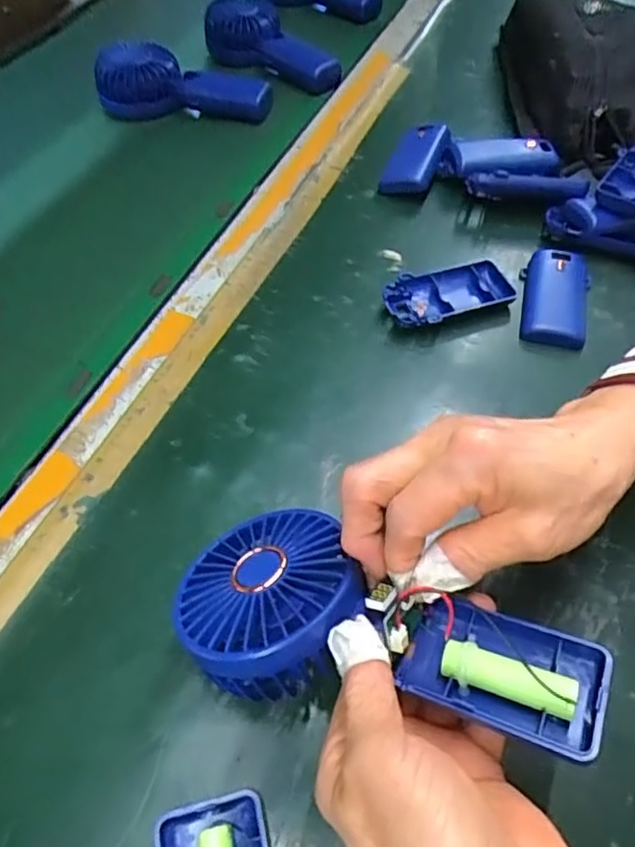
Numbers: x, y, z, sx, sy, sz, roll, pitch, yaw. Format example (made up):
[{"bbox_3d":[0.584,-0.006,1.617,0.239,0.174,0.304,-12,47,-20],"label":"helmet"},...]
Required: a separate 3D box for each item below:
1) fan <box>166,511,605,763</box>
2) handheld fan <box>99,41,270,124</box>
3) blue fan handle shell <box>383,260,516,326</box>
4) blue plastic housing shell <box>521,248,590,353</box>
[{"bbox_3d":[0.022,0.082,0.244,0.176,0.033,0.085,11,55,20],"label":"fan"},{"bbox_3d":[-0.135,-0.345,0.604,0.181,0.055,0.068,4,55,3],"label":"handheld fan"},{"bbox_3d":[0.096,-0.093,0.431,0.092,0.018,0.048,-17,57,-12],"label":"blue fan handle shell"},{"bbox_3d":[0.174,-0.093,0.428,0.046,0.015,0.090,14,56,10],"label":"blue plastic housing shell"}]

